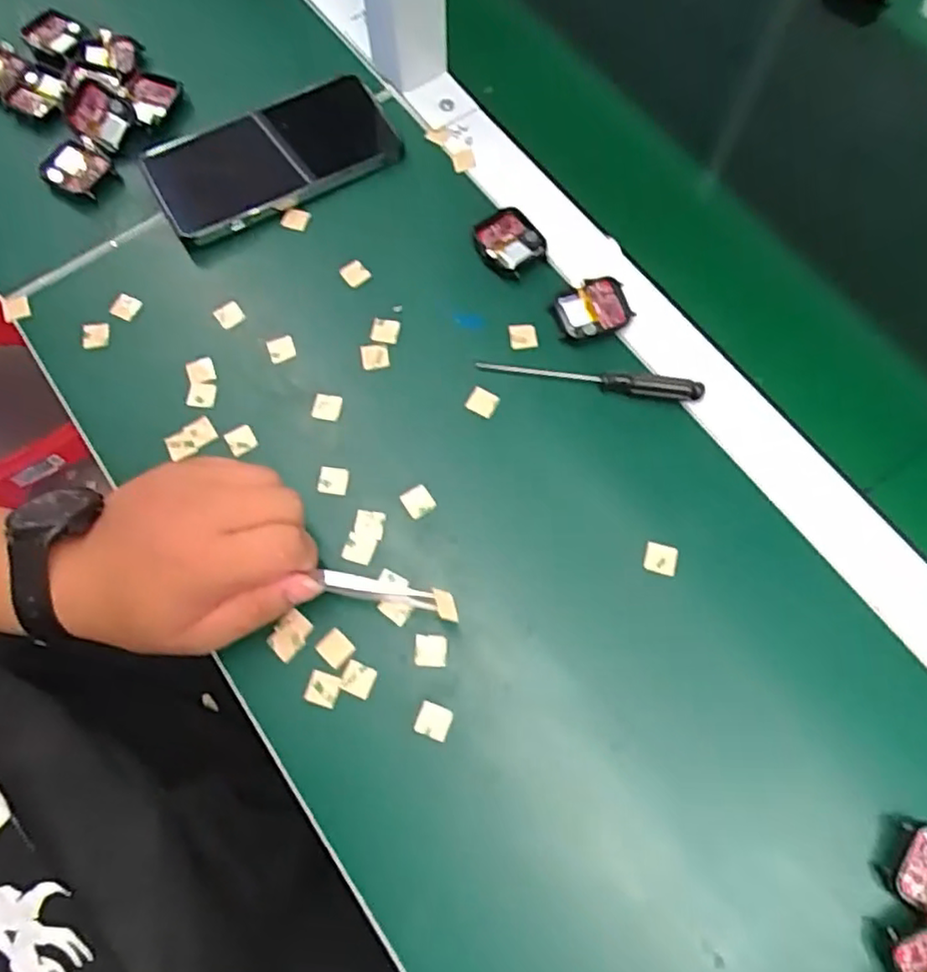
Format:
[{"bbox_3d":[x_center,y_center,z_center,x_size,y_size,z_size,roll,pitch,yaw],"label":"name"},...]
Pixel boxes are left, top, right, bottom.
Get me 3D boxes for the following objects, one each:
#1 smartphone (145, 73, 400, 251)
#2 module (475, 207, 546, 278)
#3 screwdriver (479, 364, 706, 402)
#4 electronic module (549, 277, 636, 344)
[{"bbox_3d":[-0.129,-0.226,0.458,0.162,0.012,0.081,-29,77,-6],"label":"smartphone"},{"bbox_3d":[0.029,-0.158,0.435,0.037,0.006,0.043,-37,78,-8],"label":"module"},{"bbox_3d":[0.075,-0.063,0.401,0.132,0.012,0.012,7,76,3],"label":"screwdriver"},{"bbox_3d":[0.080,-0.109,0.418,0.044,0.007,0.036,-19,76,-4],"label":"electronic module"}]

